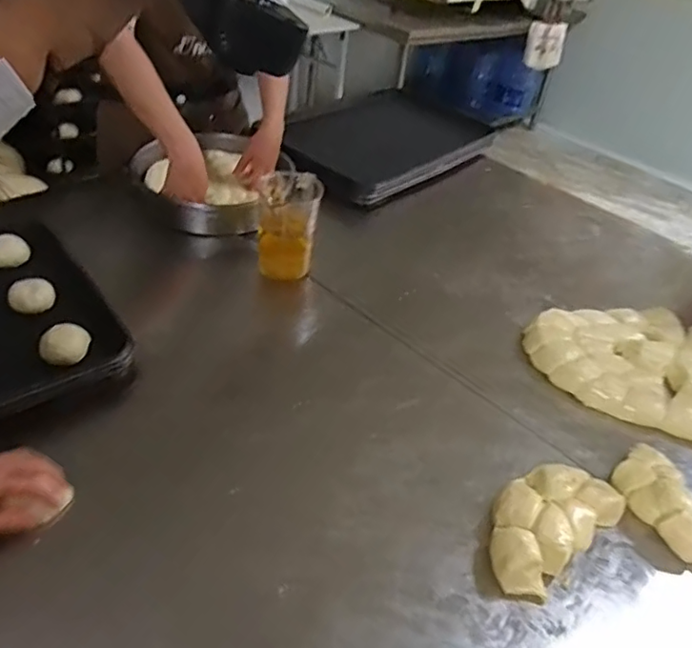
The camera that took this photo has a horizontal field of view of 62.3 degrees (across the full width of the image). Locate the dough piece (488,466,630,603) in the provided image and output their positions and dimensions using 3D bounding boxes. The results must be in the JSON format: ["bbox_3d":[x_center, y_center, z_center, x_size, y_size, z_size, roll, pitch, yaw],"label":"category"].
[{"bbox_3d":[0.238,0.232,0.680,0.193,0.046,0.101,-25,50,-34],"label":"dough piece"}]

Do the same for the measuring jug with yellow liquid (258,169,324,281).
[{"bbox_3d":[-0.096,-0.171,0.991,0.102,0.162,0.124,5,40,-6],"label":"measuring jug with yellow liquid"}]

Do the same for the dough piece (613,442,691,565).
[{"bbox_3d":[0.426,0.233,0.696,0.098,0.045,0.201,-19,48,-30],"label":"dough piece"}]

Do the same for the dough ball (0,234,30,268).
[{"bbox_3d":[-0.530,-0.112,0.898,0.059,0.036,0.049,-17,46,-28],"label":"dough ball"}]

